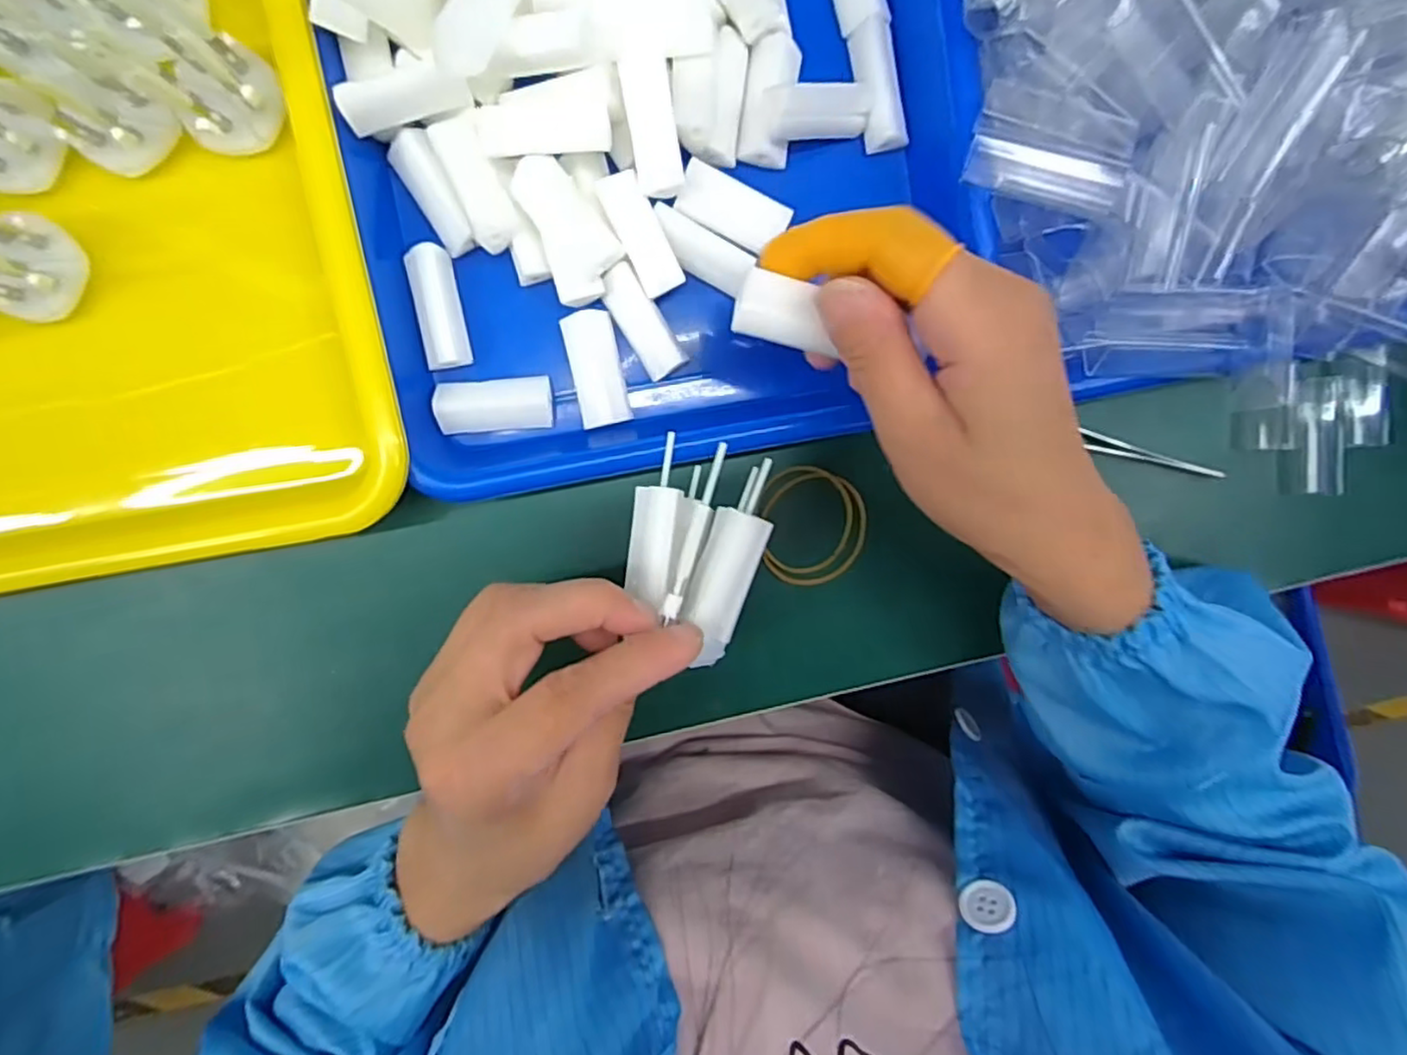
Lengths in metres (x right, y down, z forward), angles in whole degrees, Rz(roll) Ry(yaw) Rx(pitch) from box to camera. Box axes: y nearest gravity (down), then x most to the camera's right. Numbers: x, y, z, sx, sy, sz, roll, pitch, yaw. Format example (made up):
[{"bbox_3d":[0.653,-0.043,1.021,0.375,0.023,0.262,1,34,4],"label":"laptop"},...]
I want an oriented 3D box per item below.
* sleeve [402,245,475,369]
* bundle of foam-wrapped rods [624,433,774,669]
[{"bbox_3d":[-0.107,-0.087,0.269,0.018,0.015,0.046,-11,96,-3],"label":"sleeve"},{"bbox_3d":[-0.003,0.007,0.232,0.047,0.020,0.069,22,93,-5],"label":"bundle of foam-wrapped rods"}]

